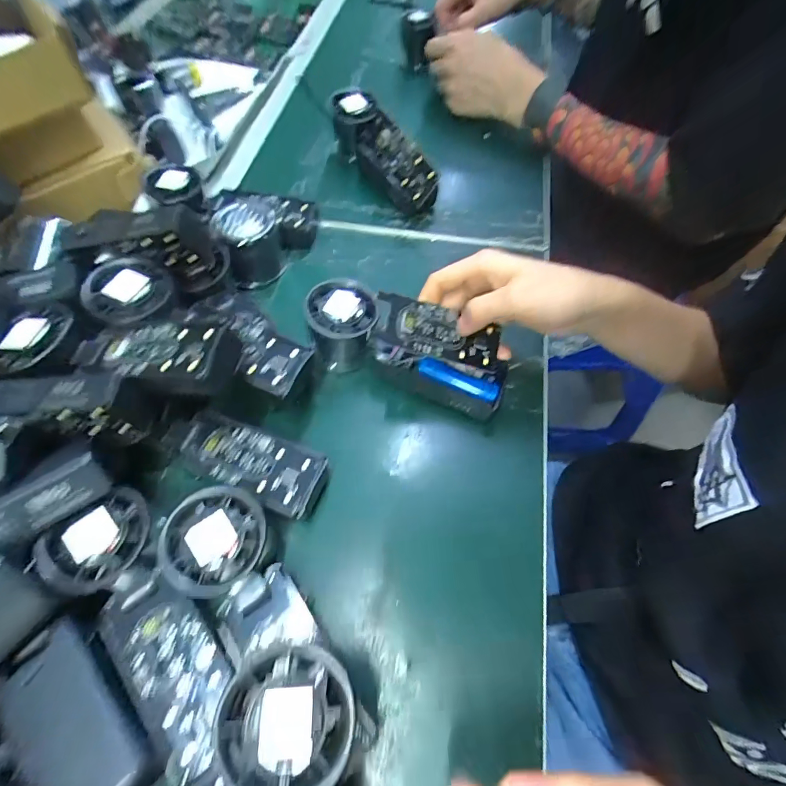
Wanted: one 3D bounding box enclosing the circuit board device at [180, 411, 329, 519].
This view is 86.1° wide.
[{"bbox_3d":[-0.099,0.048,0.295,0.102,0.020,0.046,18,62,14],"label":"circuit board device"}]

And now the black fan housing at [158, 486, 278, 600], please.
[{"bbox_3d":[-0.107,0.088,0.254,0.058,0.019,0.058,7,64,-15],"label":"black fan housing"}]

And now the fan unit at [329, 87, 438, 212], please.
[{"bbox_3d":[-0.012,-0.261,0.456,0.052,0.067,0.178,-26,61,-11],"label":"fan unit"}]

